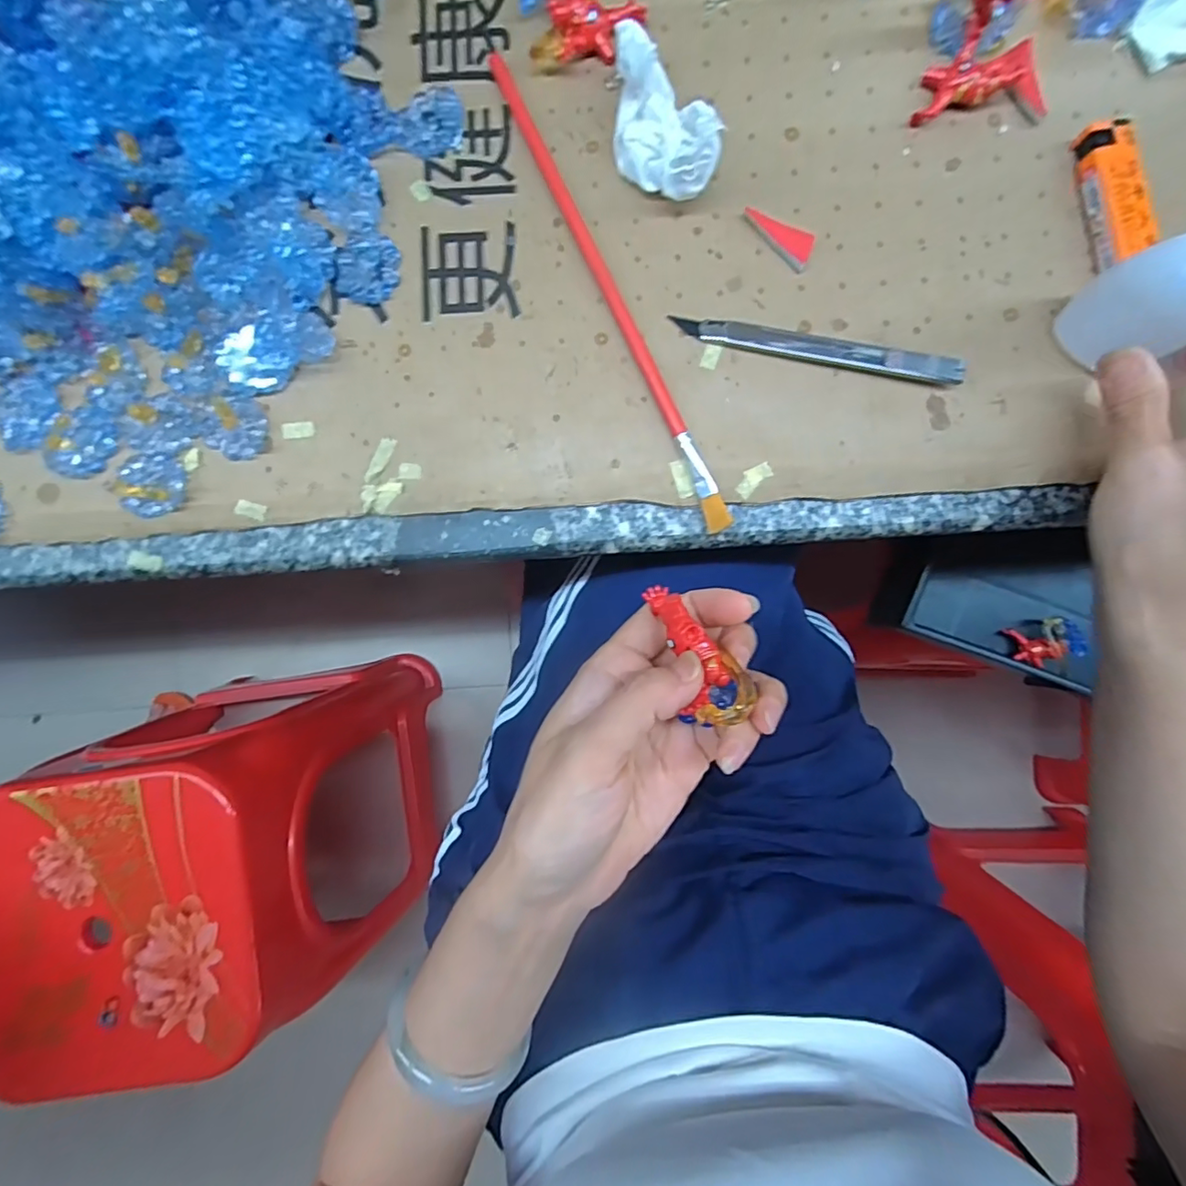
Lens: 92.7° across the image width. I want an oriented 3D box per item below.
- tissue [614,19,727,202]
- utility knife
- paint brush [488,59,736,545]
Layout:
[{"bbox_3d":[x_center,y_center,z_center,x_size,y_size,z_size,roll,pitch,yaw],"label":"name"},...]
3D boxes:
[{"bbox_3d":[0.034,-0.218,0.265,0.046,0.040,0.062,-6,88,1],"label":"tissue"},{"bbox_3d":[0.107,-0.119,0.273,0.135,0.013,0.012,14,88,2],"label":"utility knife"},{"bbox_3d":[0.008,-0.149,0.279,0.010,0.007,0.260,-25,87,0],"label":"paint brush"}]

